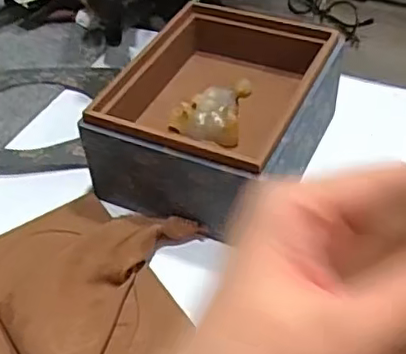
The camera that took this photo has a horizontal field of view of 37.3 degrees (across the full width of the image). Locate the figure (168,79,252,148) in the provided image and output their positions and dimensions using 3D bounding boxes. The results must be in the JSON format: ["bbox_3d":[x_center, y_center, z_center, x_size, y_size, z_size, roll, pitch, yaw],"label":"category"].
[{"bbox_3d":[0.007,-0.067,0.575,0.067,0.020,0.086,7,46,11],"label":"figure"}]

